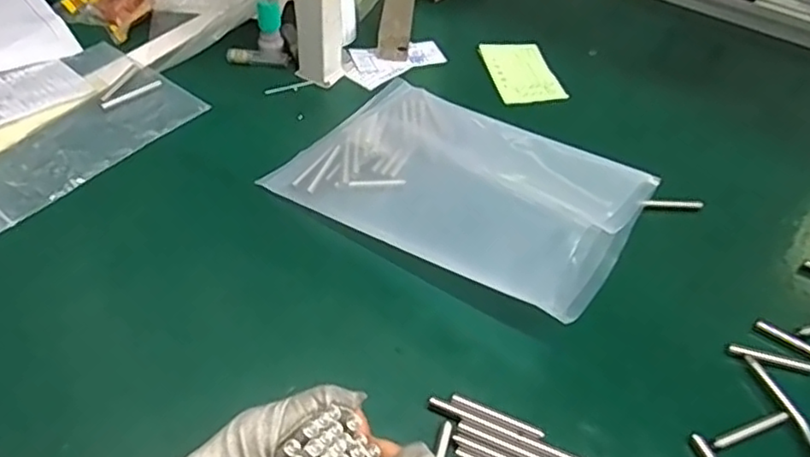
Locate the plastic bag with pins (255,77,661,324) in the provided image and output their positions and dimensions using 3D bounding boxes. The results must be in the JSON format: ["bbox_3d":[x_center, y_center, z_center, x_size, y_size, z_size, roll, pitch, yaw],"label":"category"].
[{"bbox_3d":[0.048,-0.050,0.514,0.260,0.069,0.185,29,50,20],"label":"plastic bag with pins"}]

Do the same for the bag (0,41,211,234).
[{"bbox_3d":[-0.297,-0.092,0.551,0.156,0.012,0.199,30,51,21],"label":"bag"}]

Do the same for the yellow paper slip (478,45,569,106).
[{"bbox_3d":[0.121,-0.160,0.669,0.068,0.007,0.095,-5,47,-10],"label":"yellow paper slip"}]

